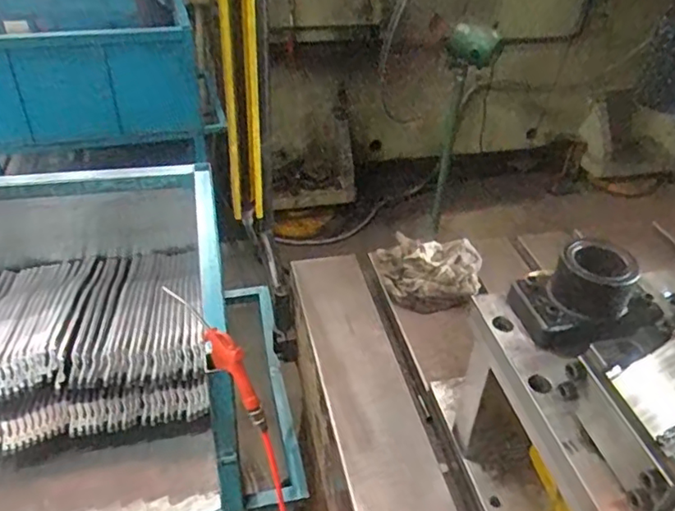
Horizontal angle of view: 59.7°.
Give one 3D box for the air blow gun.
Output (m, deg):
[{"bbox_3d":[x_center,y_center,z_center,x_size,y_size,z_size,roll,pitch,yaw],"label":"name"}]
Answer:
[{"bbox_3d":[-0.169,0.158,0.879,0.065,0.267,0.032,-15,20,44],"label":"air blow gun"}]

